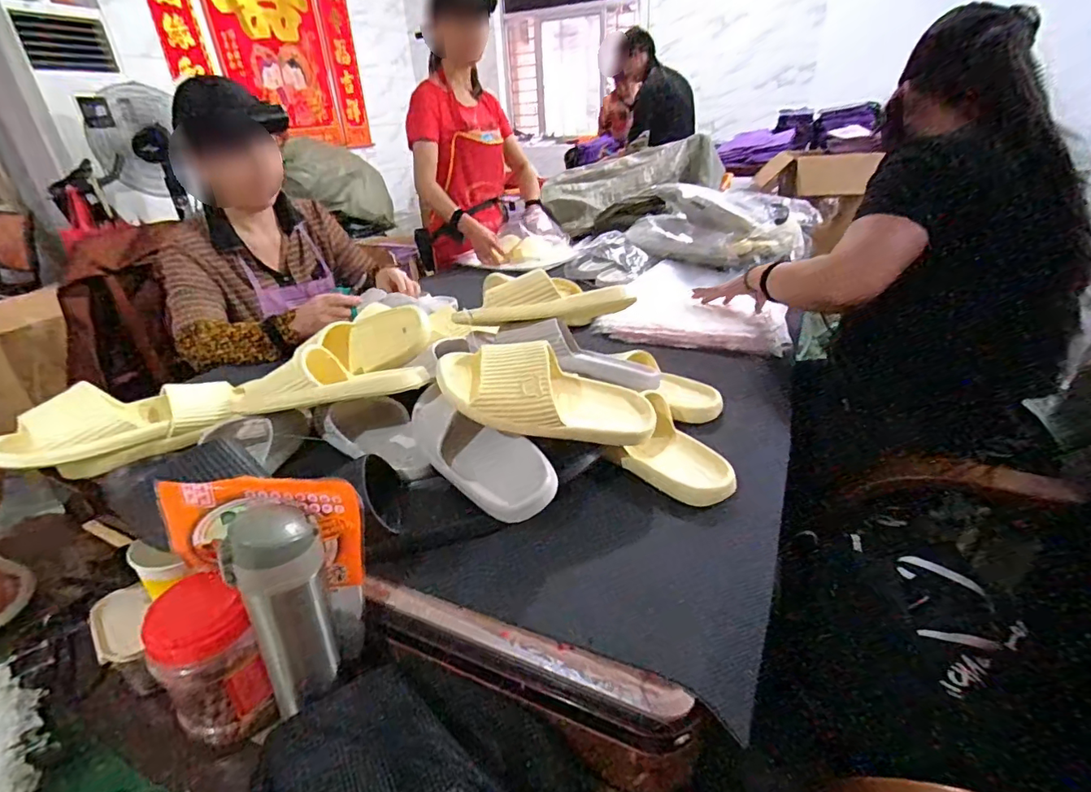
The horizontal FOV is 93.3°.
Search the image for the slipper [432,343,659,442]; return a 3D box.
[{"bbox_3d":[0.008,-0.011,0.585,0.253,0.085,0.096,13,26,-12],"label":"slipper"}]

